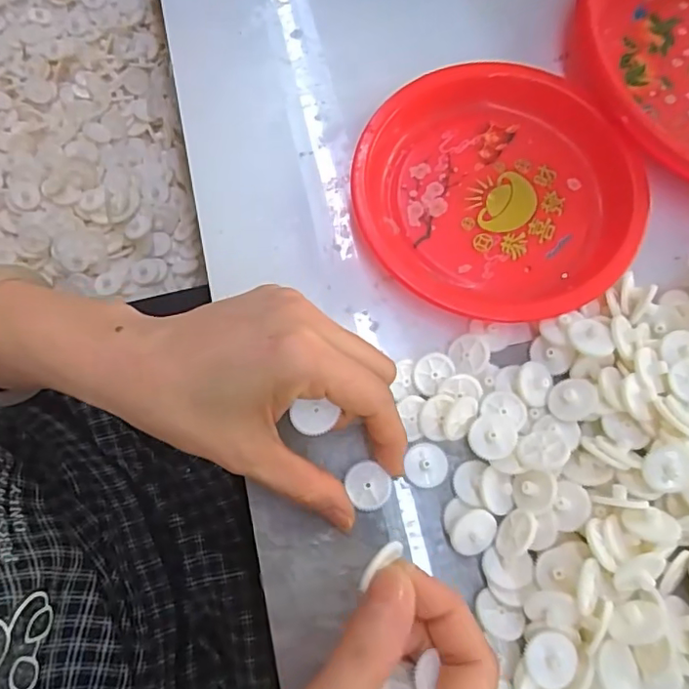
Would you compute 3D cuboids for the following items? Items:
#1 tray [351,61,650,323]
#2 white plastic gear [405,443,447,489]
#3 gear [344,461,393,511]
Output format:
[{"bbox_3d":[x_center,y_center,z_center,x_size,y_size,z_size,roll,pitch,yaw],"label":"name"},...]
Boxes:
[{"bbox_3d":[0.081,-0.083,0.301,0.143,0.019,0.144,-41,77,-11],"label":"tray"},{"bbox_3d":[0.040,0.058,0.268,0.019,0.005,0.020,12,74,4],"label":"white plastic gear"},{"bbox_3d":[0.011,0.064,0.255,0.019,0.004,0.021,-23,74,-6],"label":"gear"}]

